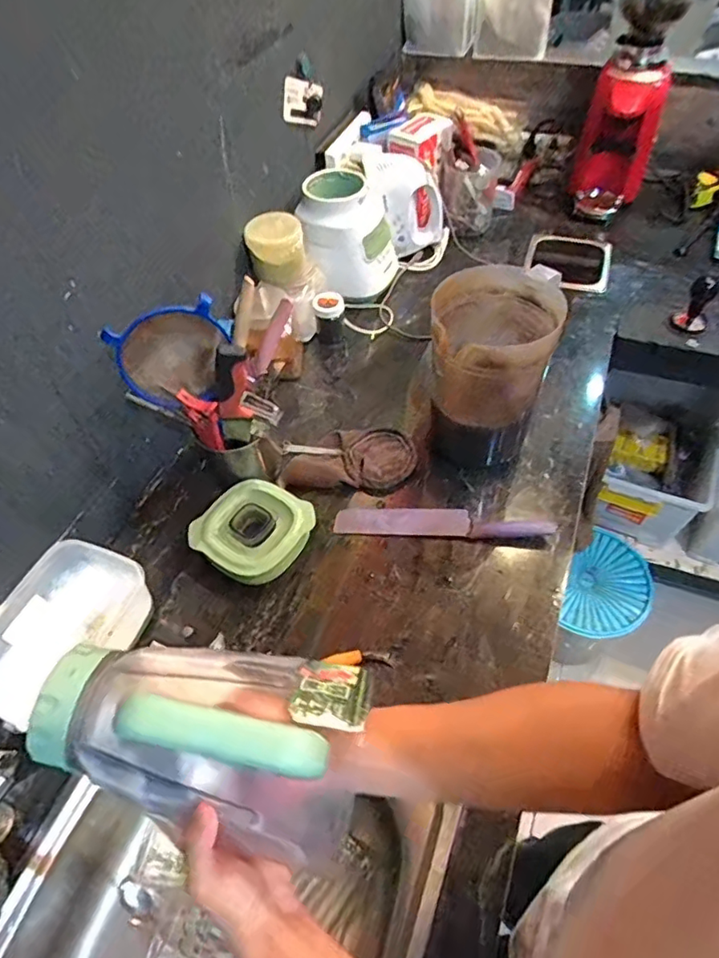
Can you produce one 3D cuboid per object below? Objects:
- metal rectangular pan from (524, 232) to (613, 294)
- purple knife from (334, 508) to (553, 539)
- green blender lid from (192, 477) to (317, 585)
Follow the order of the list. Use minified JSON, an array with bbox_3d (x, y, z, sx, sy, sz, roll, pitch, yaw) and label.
[{"bbox_3d":[0.429,-0.444,1.161,0.166,0.044,0.205,13,55,12],"label":"metal rectangular pan"},{"bbox_3d":[0.115,0.058,0.778,0.294,0.015,0.041,4,54,4],"label":"purple knife"},{"bbox_3d":[-0.141,0.069,0.760,0.133,0.033,0.134,27,59,21],"label":"green blender lid"}]

